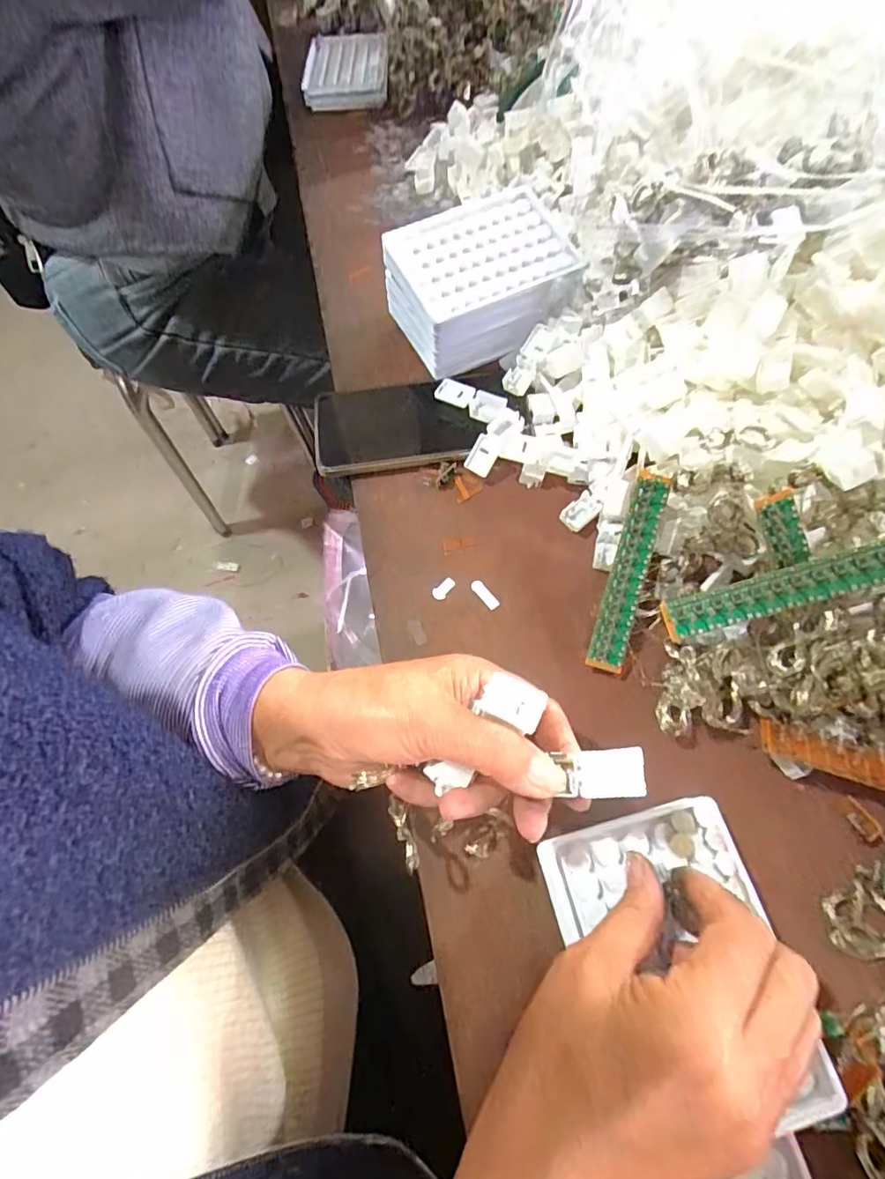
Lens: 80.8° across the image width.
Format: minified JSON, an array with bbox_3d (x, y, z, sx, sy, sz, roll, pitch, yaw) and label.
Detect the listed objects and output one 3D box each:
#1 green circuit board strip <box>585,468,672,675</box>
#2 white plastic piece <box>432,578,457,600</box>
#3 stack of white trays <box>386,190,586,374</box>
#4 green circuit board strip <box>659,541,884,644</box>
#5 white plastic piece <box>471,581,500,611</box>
[{"bbox_3d":[0.118,-0.011,0.328,0.021,0.007,0.127,17,87,10],"label":"green circuit board strip"},{"bbox_3d":[0.001,-0.001,0.359,0.009,0.004,0.018,32,71,16],"label":"white plastic piece"},{"bbox_3d":[0.030,-0.246,0.425,0.142,0.072,0.120,-20,66,-6],"label":"stack of white trays"},{"bbox_3d":[0.187,0.000,0.281,0.128,0.005,0.022,-18,89,17],"label":"green circuit board strip"},{"bbox_3d":[0.029,0.003,0.356,0.008,0.004,0.024,-33,68,-12],"label":"white plastic piece"}]

